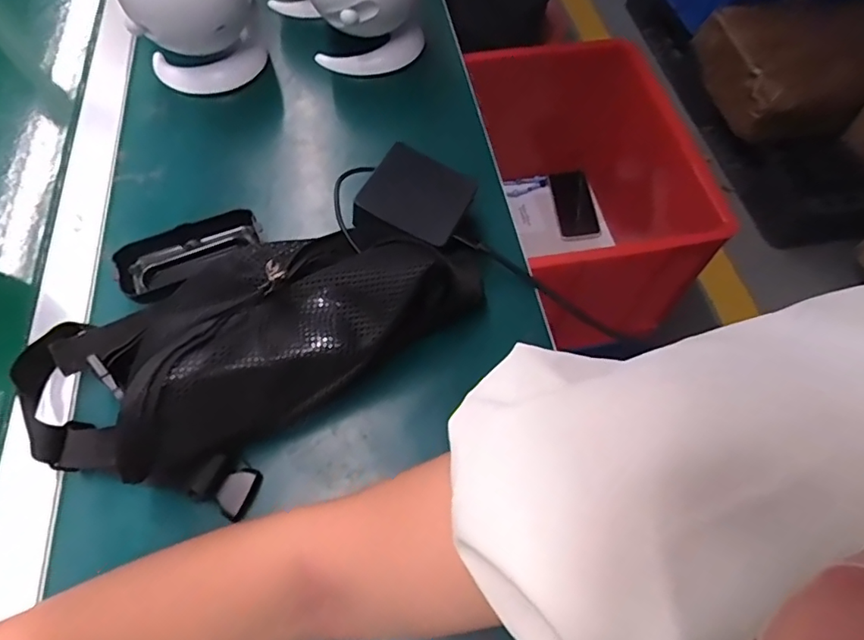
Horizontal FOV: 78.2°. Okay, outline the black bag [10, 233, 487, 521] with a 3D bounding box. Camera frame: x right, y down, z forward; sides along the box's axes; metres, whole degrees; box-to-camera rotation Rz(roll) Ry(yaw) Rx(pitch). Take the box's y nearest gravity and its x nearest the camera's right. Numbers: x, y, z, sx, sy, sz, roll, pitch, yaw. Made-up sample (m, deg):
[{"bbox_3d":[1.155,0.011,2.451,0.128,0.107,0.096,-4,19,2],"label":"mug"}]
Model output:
[{"bbox_3d":[-0.122,-0.005,0.367,0.302,0.083,0.187,-41,69,-20],"label":"black bag"}]

